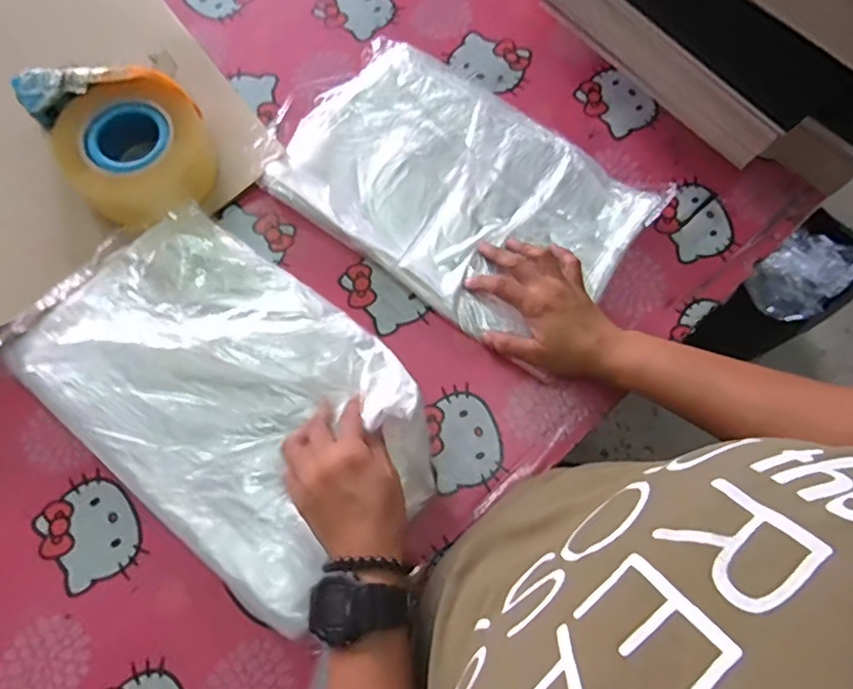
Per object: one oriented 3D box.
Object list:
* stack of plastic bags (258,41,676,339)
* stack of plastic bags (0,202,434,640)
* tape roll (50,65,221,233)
[{"bbox_3d":[0.031,-0.149,0.549,0.324,0.017,0.216,35,74,8],"label":"stack of plastic bags"},{"bbox_3d":[-0.158,0.038,0.472,0.339,0.045,0.215,39,75,9],"label":"stack of plastic bags"},{"bbox_3d":[-0.260,-0.175,0.525,0.116,0.064,0.124,1,72,-2],"label":"tape roll"}]

